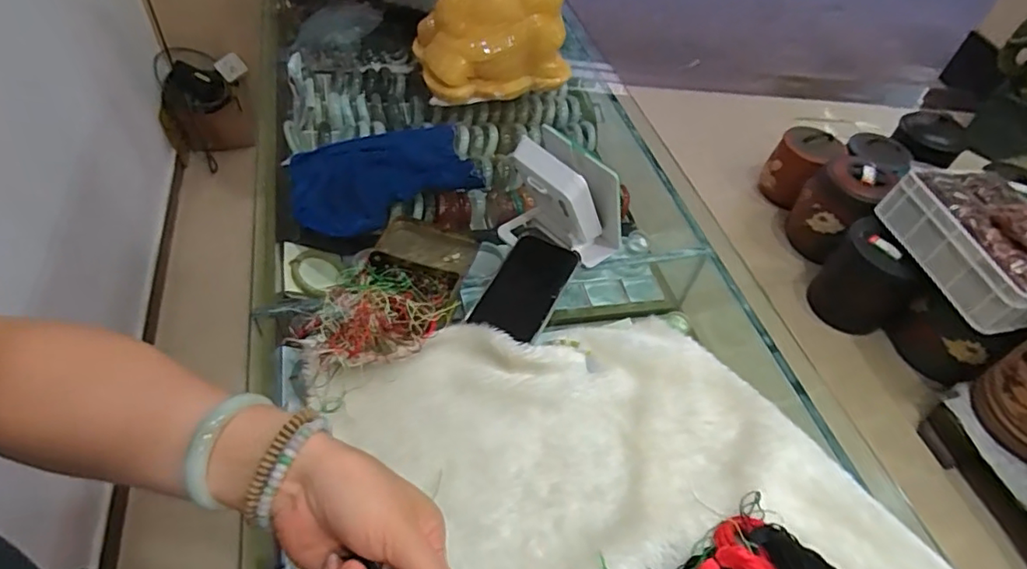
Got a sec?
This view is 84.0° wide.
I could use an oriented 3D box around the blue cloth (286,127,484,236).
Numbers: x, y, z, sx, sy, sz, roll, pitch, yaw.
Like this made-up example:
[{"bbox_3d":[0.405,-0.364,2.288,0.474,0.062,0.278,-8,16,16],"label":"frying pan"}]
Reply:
[{"bbox_3d":[-0.171,-0.140,0.759,0.237,0.024,0.167,-18,54,-19],"label":"blue cloth"}]

